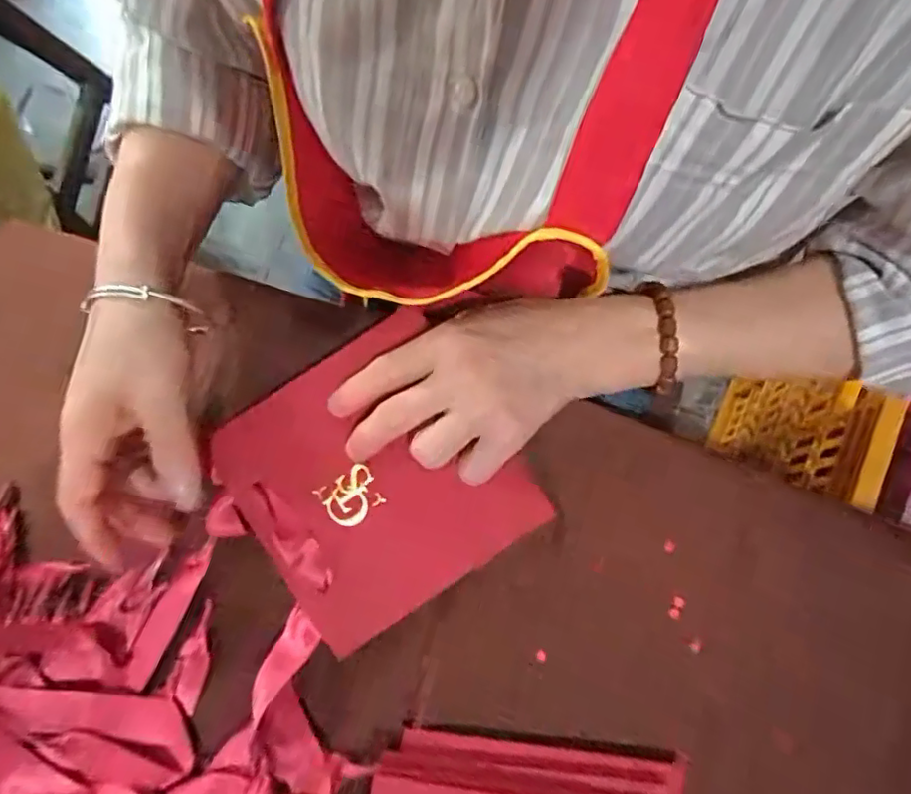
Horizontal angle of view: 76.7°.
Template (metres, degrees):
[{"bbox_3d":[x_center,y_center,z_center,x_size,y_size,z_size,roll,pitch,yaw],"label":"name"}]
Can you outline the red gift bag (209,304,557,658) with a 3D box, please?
[{"bbox_3d":[-0.044,0.044,0.309,0.136,0.022,0.135,-35,79,-6],"label":"red gift bag"}]

